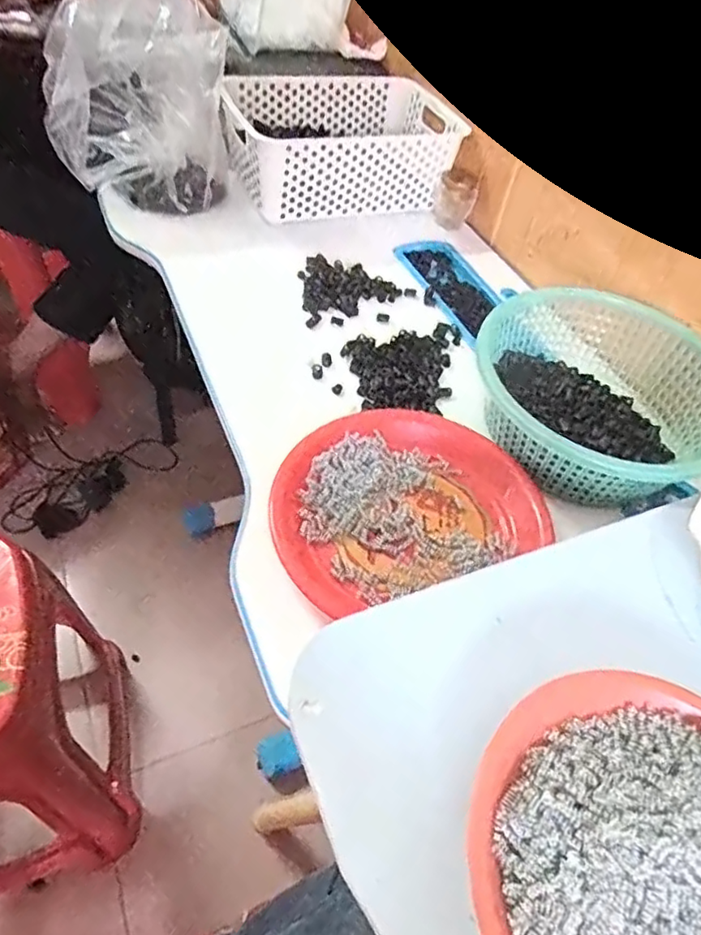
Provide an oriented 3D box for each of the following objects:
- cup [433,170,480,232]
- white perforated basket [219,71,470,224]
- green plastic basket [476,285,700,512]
[{"bbox_3d":[0.149,-0.376,0.854,0.054,0.067,0.050,4,50,-5],"label":"cup"},{"bbox_3d":[-0.014,-0.455,0.842,0.302,0.114,0.203,-11,53,-17],"label":"white perforated basket"},{"bbox_3d":[0.235,-0.073,0.579,0.212,0.083,0.223,-1,50,-9],"label":"green plastic basket"}]

